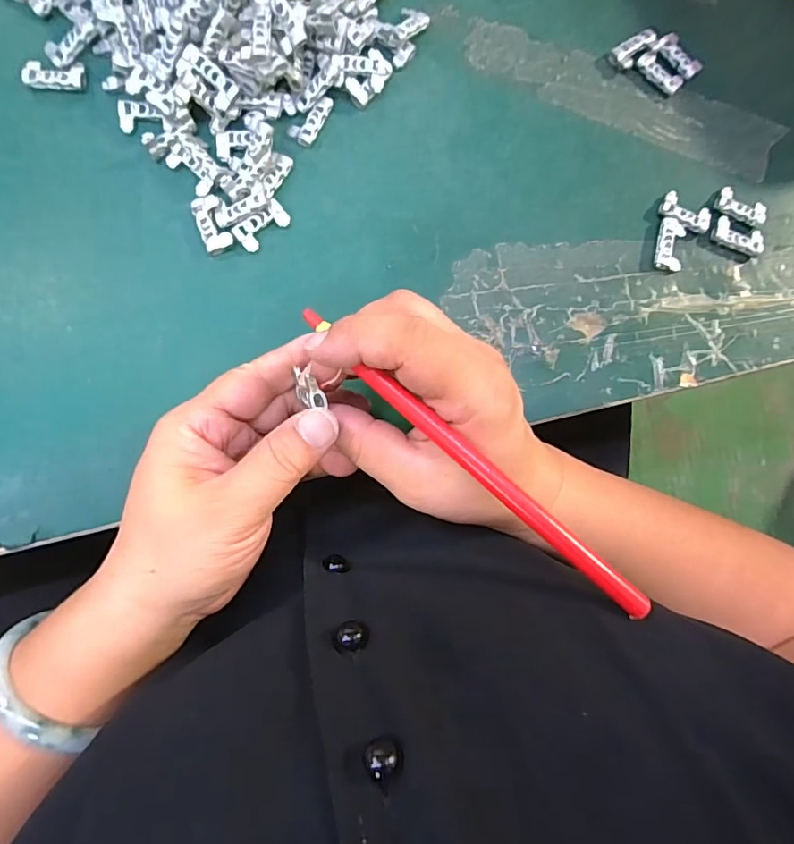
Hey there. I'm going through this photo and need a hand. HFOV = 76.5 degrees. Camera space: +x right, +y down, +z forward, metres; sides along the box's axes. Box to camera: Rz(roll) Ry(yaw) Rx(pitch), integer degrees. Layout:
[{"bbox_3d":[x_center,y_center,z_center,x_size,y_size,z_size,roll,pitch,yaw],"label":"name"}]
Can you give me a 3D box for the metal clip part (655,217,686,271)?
[{"bbox_3d":[0.162,-0.105,0.299,0.016,0.006,0.030,14,83,-4],"label":"metal clip part"}]

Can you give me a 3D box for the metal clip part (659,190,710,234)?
[{"bbox_3d":[0.173,-0.126,0.301,0.030,0.006,0.017,25,82,-3],"label":"metal clip part"}]

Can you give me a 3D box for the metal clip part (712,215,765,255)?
[{"bbox_3d":[0.207,-0.112,0.303,0.031,0.005,0.016,20,82,-3],"label":"metal clip part"}]

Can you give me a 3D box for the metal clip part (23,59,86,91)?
[{"bbox_3d":[-0.187,-0.190,0.276,0.030,0.006,0.016,-2,84,-6],"label":"metal clip part"}]

